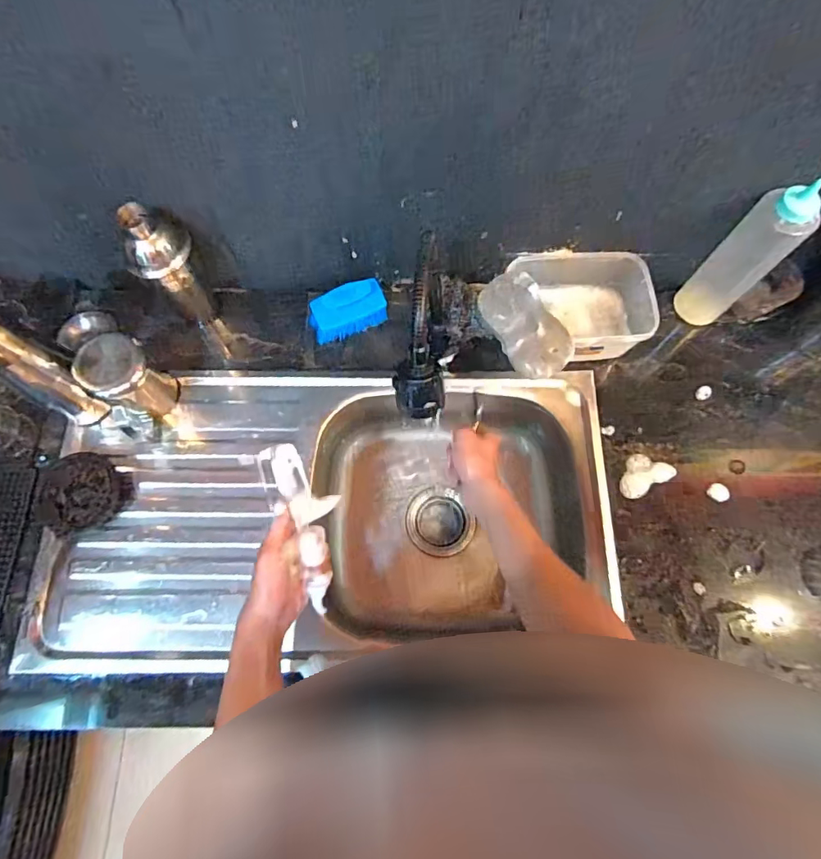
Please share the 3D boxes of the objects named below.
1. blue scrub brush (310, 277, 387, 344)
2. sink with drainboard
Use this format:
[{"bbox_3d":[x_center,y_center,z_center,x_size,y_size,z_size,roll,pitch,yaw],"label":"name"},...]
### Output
[{"bbox_3d":[-0.094,-0.178,0.714,0.111,0.076,0.042,-18,34,-5],"label":"blue scrub brush"},{"bbox_3d":[-0.104,0.108,0.718,0.735,0.161,0.380,-2,73,-1],"label":"sink with drainboard"}]

